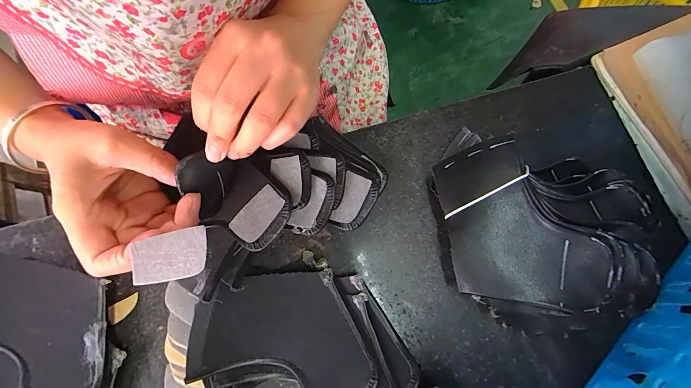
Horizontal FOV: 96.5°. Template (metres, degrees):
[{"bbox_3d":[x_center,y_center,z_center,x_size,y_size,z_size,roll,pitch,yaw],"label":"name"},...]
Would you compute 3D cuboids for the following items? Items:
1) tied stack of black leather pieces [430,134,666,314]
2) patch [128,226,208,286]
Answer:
[{"bbox_3d":[0.150,0.027,0.235,0.148,0.054,0.136,-3,76,-1],"label":"tied stack of black leather pieces"},{"bbox_3d":[-0.105,0.037,0.183,0.042,0.004,0.028,-11,79,-2],"label":"patch"}]

